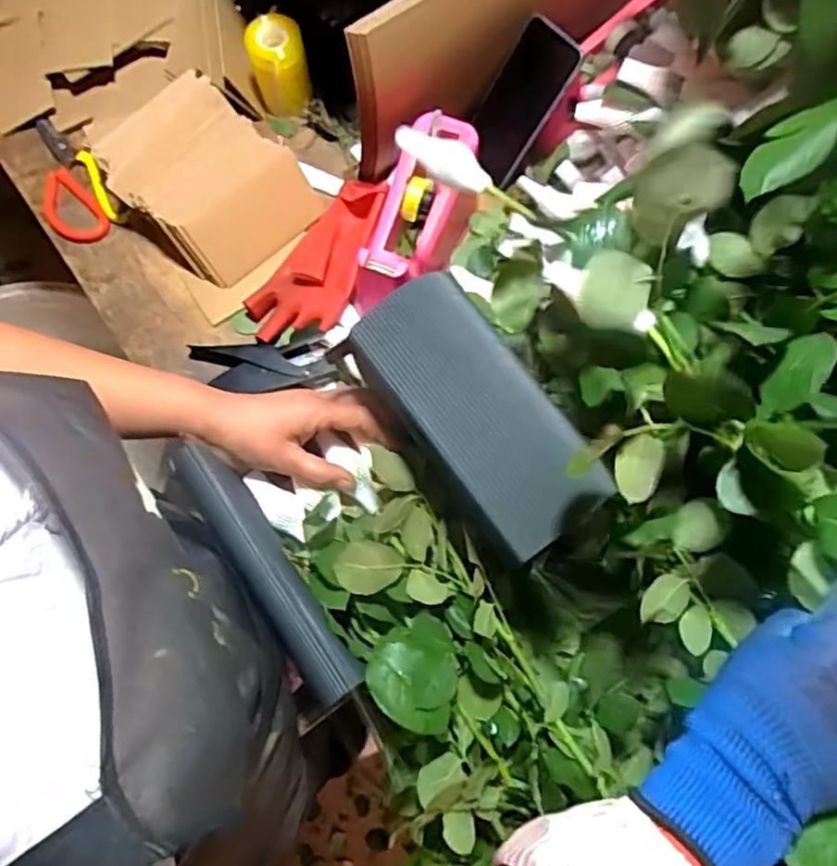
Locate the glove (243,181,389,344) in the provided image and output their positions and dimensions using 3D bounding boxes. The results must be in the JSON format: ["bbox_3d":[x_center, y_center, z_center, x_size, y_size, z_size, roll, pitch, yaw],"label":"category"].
[{"bbox_3d":[-0.097,-0.181,0.715,0.097,0.048,0.210,31,76,9],"label":"glove"}]

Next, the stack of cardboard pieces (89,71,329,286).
[{"bbox_3d":[-0.244,-0.291,0.738,0.255,0.052,0.160,44,79,12],"label":"stack of cardboard pieces"}]

